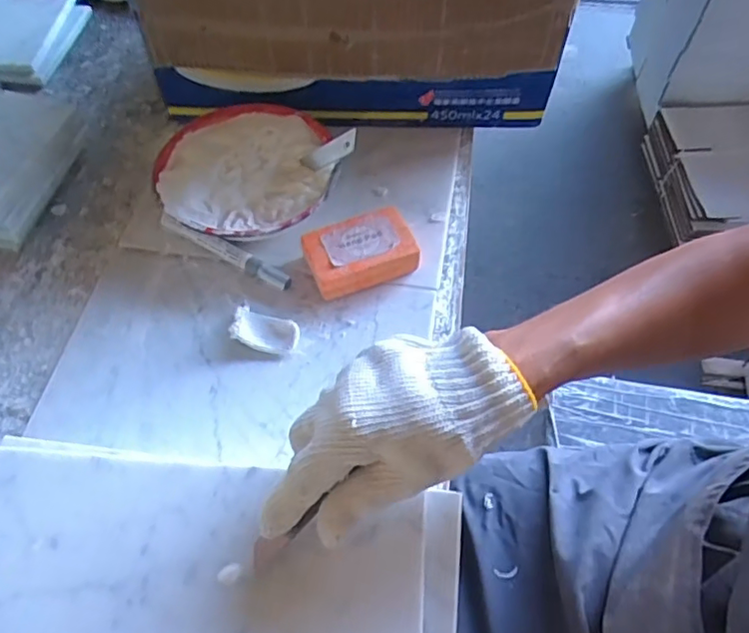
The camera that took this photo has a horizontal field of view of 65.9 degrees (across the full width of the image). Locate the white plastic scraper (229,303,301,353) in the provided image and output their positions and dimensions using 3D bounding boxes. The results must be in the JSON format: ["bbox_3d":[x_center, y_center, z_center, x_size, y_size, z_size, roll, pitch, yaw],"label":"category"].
[{"bbox_3d":[-0.091,0.012,0.483,0.058,0.019,0.033,15,60,12],"label":"white plastic scraper"}]

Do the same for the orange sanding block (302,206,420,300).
[{"bbox_3d":[-0.013,-0.058,0.517,0.093,0.032,0.065,-18,59,-8],"label":"orange sanding block"}]

